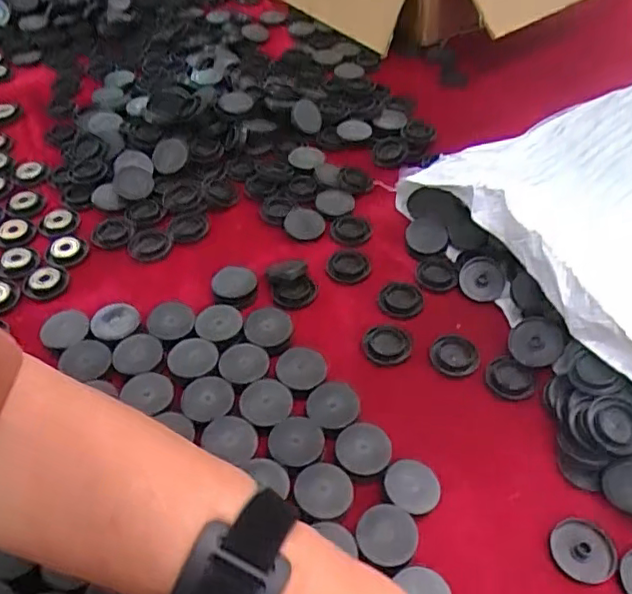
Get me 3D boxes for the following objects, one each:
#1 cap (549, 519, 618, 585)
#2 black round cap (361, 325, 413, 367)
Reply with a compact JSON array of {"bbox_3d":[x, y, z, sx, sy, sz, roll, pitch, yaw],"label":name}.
[{"bbox_3d":[0.144,0.137,0.331,0.030,0.006,0.033,-38,52,-9],"label":"cap"},{"bbox_3d":[0.048,0.032,0.419,0.032,0.005,0.030,0,49,0],"label":"black round cap"}]

